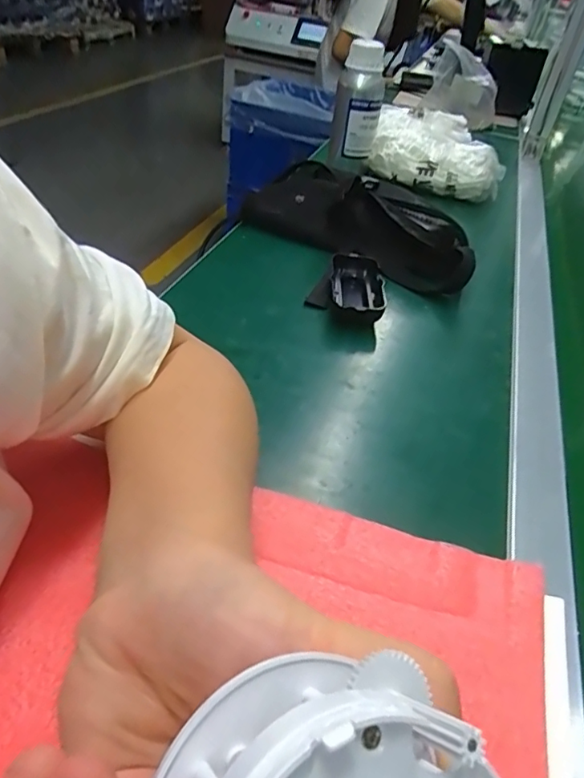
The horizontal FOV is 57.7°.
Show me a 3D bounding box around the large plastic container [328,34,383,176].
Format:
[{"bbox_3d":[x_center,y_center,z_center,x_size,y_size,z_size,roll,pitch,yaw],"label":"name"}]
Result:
[{"bbox_3d":[0.106,-0.457,0.871,0.073,0.189,0.064,8,40,-1],"label":"large plastic container"}]

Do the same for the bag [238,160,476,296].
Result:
[{"bbox_3d":[0.084,-0.209,0.665,0.128,0.079,0.316,-28,52,-35],"label":"bag"}]

